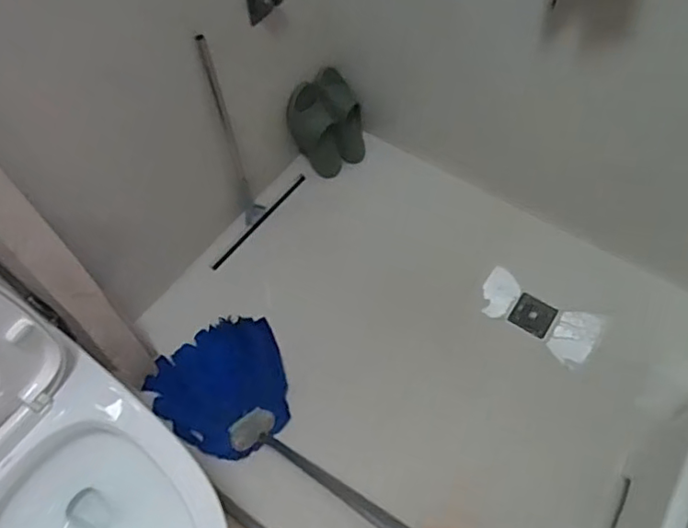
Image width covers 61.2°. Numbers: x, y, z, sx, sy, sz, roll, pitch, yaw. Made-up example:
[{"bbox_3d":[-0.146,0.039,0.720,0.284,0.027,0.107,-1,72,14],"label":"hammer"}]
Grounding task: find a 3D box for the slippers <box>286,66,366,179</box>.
[{"bbox_3d":[-0.035,-0.369,1.573,0.191,0.240,0.137,-39,66,-20],"label":"slippers"}]

